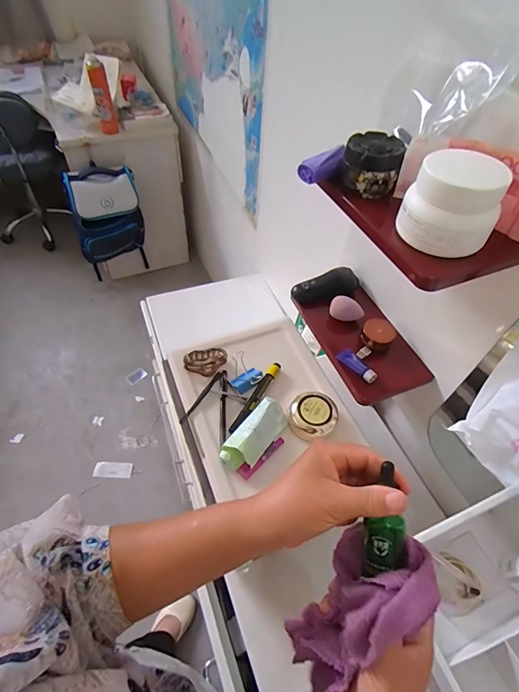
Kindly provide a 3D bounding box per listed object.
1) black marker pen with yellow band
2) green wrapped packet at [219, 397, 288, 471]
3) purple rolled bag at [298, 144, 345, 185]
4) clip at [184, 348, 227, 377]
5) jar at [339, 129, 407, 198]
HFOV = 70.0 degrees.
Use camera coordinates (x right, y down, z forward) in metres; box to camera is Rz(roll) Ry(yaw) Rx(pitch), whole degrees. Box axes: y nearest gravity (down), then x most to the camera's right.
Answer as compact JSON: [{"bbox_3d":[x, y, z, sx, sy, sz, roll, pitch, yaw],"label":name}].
[{"bbox_3d":[-0.004,0.078,0.567,0.018,0.019,0.141,24,55,15],"label":"black marker pen with yellow band"},{"bbox_3d":[-0.004,0.123,0.522,0.053,0.039,0.114,30,56,18],"label":"green wrapped packet"},{"bbox_3d":[0.078,-0.224,0.458,0.061,0.021,0.023,-30,57,4],"label":"purple rolled bag"},{"bbox_3d":[-0.087,0.027,0.600,0.066,0.022,0.042,-1,52,-4],"label":"clip"},{"bbox_3d":[0.130,-0.214,0.435,0.065,0.048,0.063,14,53,7],"label":"jar"}]

